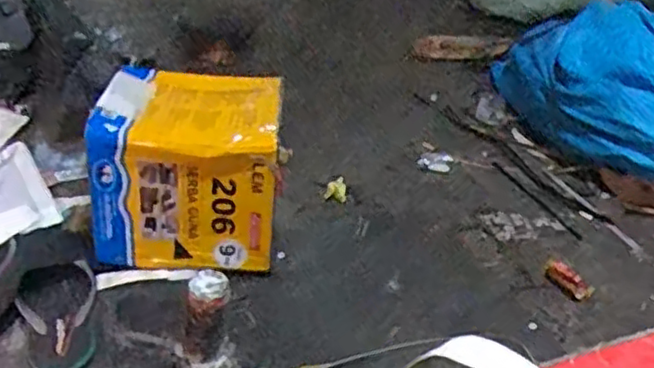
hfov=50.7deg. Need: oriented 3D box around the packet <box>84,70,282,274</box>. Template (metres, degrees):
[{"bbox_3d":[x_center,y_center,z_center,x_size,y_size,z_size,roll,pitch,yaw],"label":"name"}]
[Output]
[{"bbox_3d":[-0.208,-0.027,1.082,0.267,0.236,0.224,2,35,-3],"label":"packet"}]

